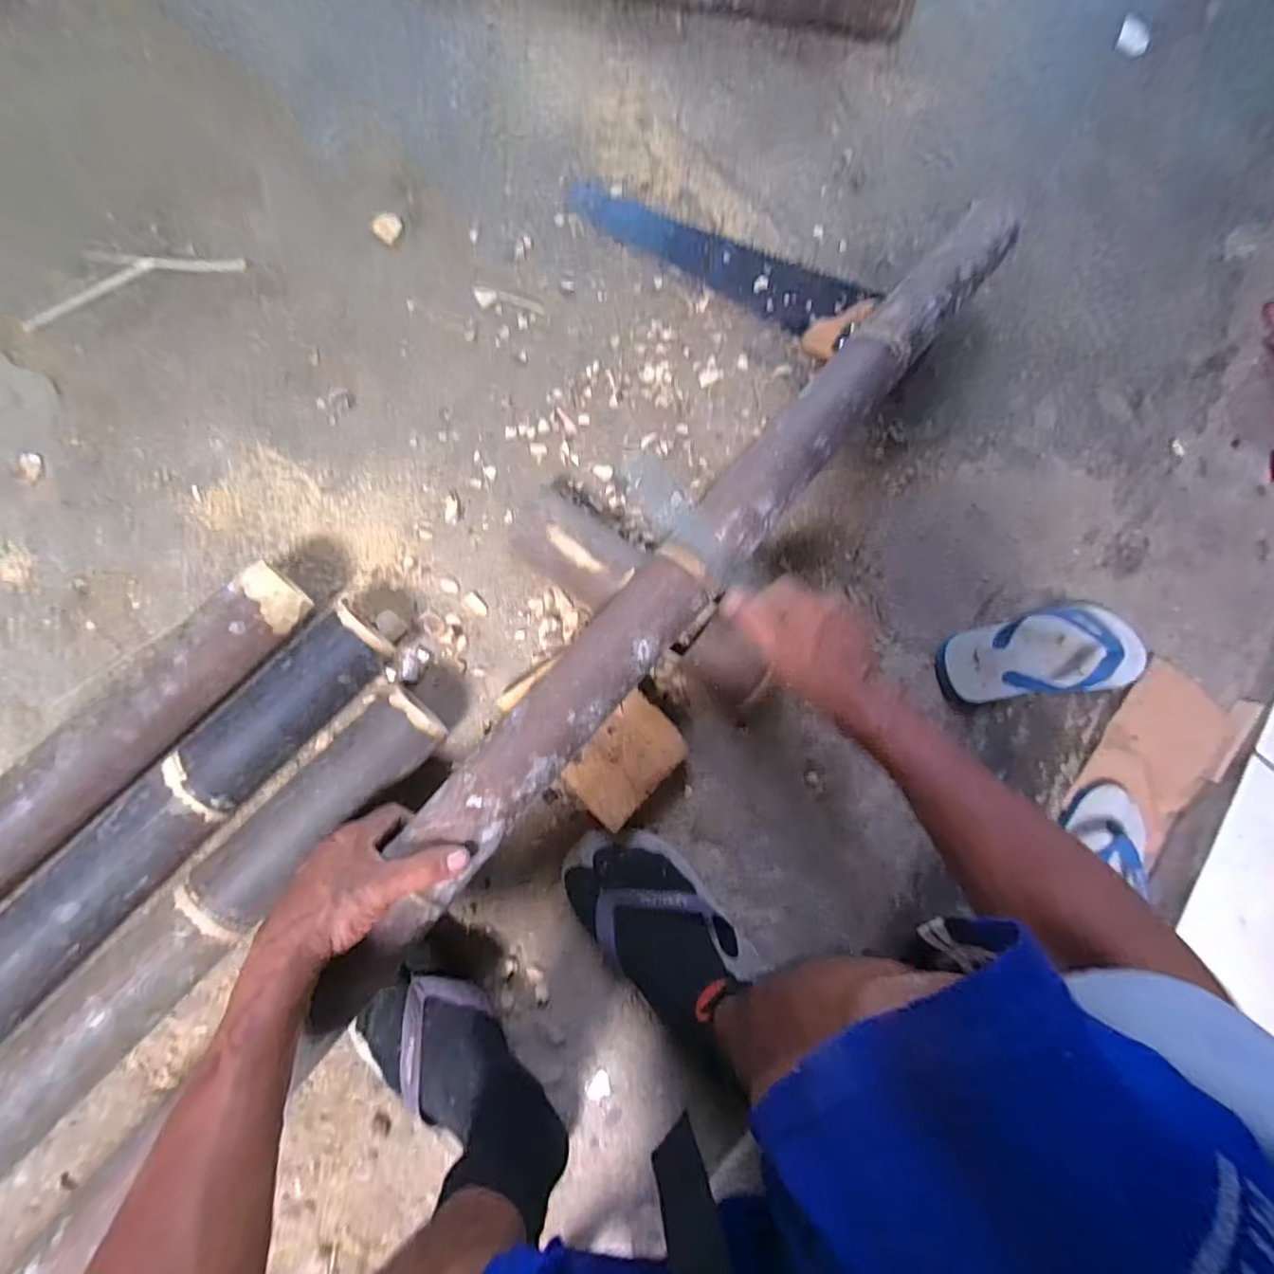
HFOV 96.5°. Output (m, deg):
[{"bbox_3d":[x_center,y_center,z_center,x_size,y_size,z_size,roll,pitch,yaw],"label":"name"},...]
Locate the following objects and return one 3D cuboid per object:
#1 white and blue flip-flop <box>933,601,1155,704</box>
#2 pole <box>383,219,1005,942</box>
[{"bbox_3d":[0.481,0.017,0.666,0.256,0.045,0.101,-5,85,-10],"label":"white and blue flip-flop"},{"bbox_3d":[0.094,-0.114,0.549,0.071,0.054,0.901,41,78,-1],"label":"pole"}]

